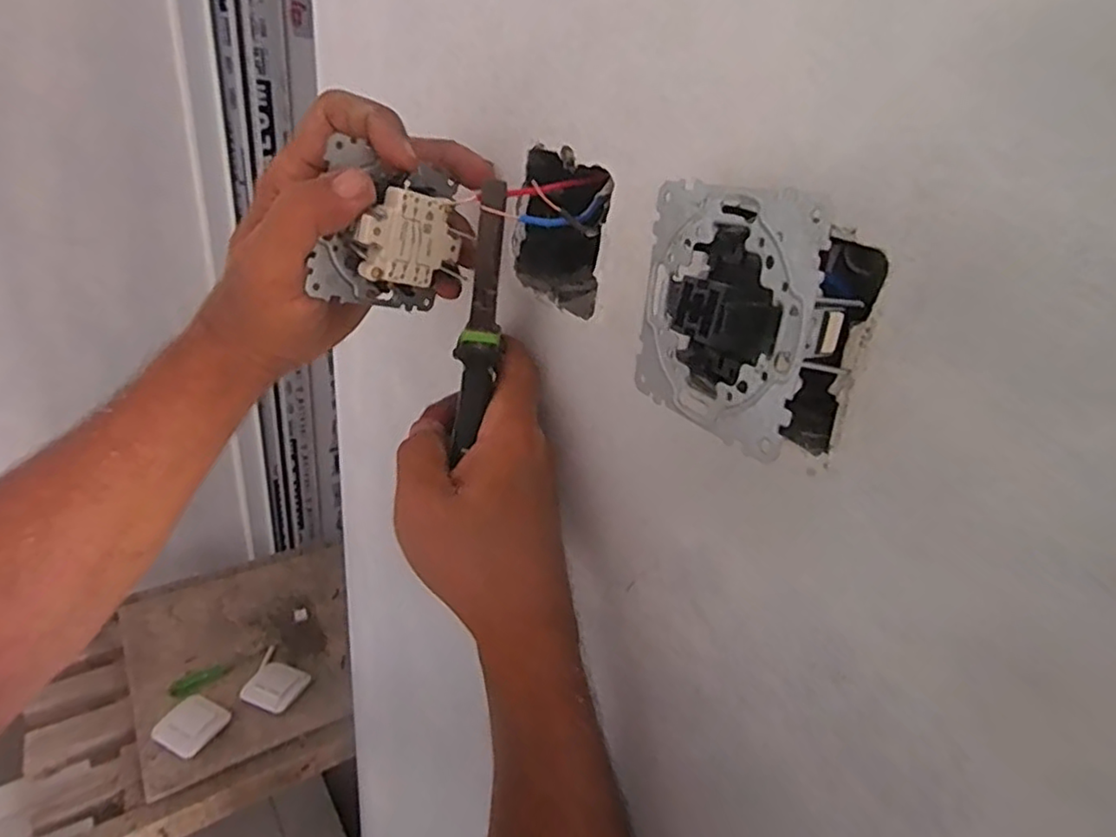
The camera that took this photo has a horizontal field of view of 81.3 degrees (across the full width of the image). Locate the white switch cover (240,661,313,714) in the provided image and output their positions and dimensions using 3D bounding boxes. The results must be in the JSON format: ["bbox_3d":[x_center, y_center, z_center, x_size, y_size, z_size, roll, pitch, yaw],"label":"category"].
[{"bbox_3d":[-0.449,0.425,1.038,0.085,0.017,0.078,14,30,12],"label":"white switch cover"}]

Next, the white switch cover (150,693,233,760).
[{"bbox_3d":[-0.540,0.451,0.963,0.080,0.018,0.086,23,29,5],"label":"white switch cover"}]

